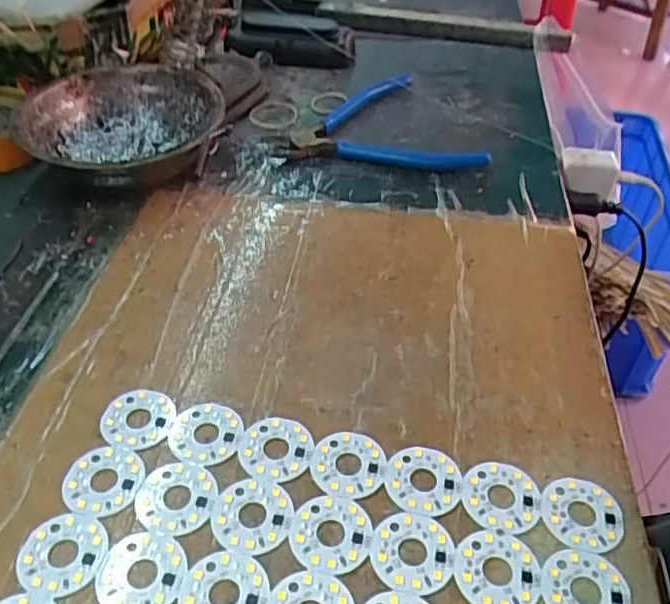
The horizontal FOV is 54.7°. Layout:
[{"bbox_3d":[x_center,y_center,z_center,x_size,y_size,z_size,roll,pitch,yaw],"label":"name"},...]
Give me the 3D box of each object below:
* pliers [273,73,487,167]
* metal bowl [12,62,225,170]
[{"bbox_3d":[0.024,-0.120,0.457,0.125,0.011,0.124,-16,45,-17],"label":"pliers"},{"bbox_3d":[-0.134,-0.108,0.416,0.120,0.042,0.118,0,43,0],"label":"metal bowl"}]

